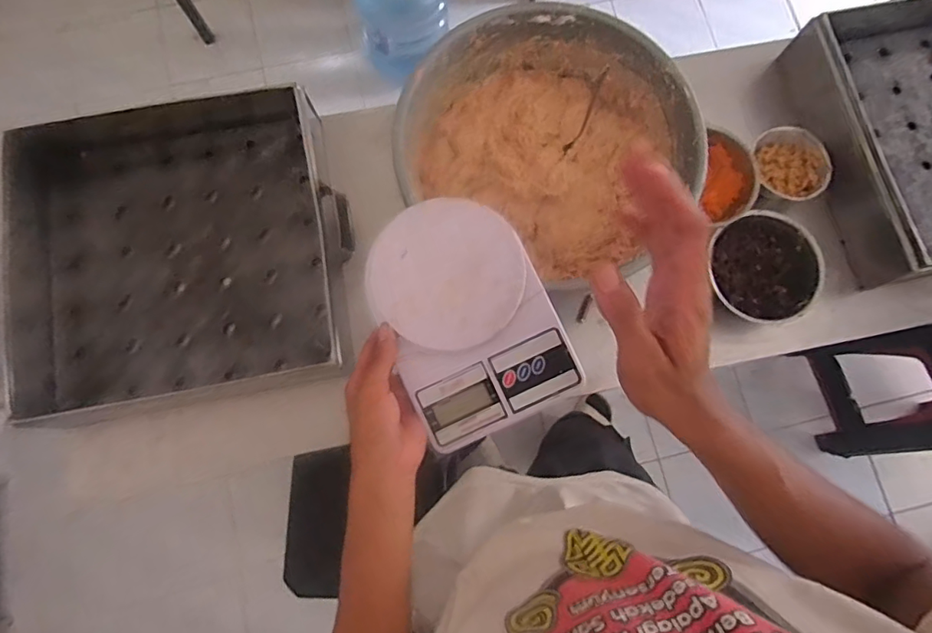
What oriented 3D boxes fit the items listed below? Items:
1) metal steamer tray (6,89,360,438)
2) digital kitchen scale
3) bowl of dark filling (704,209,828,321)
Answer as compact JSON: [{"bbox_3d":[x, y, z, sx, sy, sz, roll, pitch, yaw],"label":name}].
[{"bbox_3d":[-0.397,-0.101,0.719,0.463,0.086,0.429,-13,79,-4],"label":"metal steamer tray"},{"bbox_3d":[0.001,-0.001,0.464,0.144,0.046,0.206,-25,80,-6],"label":"digital kitchen scale"},{"bbox_3d":[0.421,-0.066,0.737,0.140,0.060,0.151,0,79,-1],"label":"bowl of dark filling"}]

